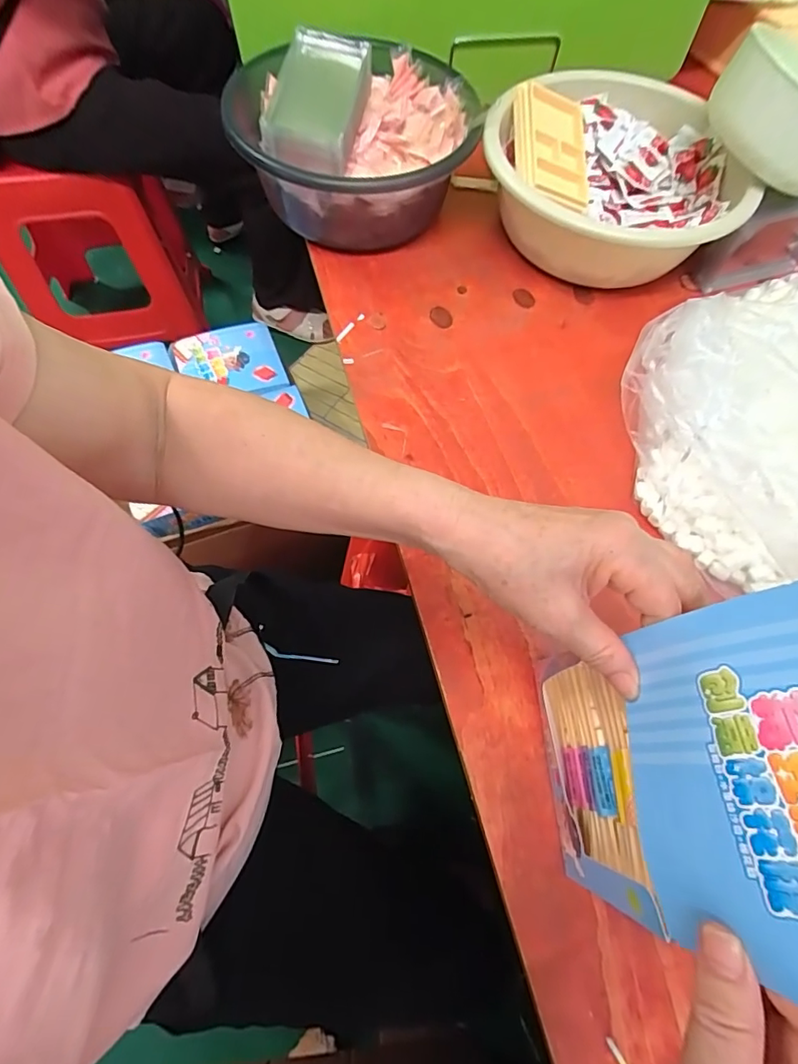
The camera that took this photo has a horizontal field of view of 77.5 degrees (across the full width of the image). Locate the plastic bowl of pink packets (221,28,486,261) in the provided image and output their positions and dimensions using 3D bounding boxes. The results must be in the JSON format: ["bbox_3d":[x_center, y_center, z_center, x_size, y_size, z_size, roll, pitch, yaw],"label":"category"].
[{"bbox_3d":[-0.052,-0.438,0.556,0.248,0.130,0.277,-7,67,-6],"label":"plastic bowl of pink packets"}]

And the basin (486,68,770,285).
[{"bbox_3d":[0.228,-0.377,0.553,0.262,0.105,0.258,1,66,-2],"label":"basin"}]

